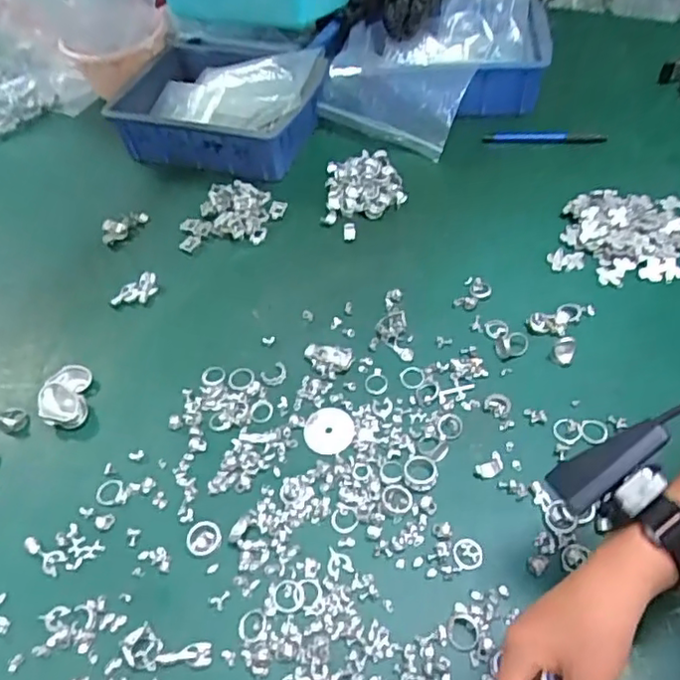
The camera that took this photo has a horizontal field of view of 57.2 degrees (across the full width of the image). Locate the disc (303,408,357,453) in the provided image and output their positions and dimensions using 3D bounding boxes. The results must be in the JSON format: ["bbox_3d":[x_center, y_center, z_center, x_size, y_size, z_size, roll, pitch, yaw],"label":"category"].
[{"bbox_3d":[-0.009,0.078,0.539,0.043,0.004,0.045,-3,50,3],"label":"disc"}]

